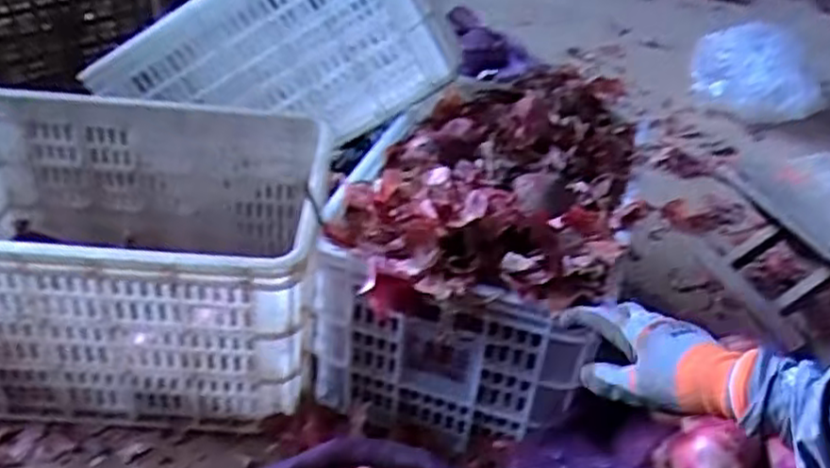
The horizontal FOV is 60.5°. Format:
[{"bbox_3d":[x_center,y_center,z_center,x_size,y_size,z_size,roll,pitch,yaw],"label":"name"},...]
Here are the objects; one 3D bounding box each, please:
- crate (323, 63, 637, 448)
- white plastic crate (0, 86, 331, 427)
[{"bbox_3d":[0.097,0.011,1.002,0.354,0.320,0.490,13,37,8],"label":"crate"},{"bbox_3d":[-0.408,0.016,0.997,0.529,0.299,0.396,4,37,-4],"label":"white plastic crate"}]

